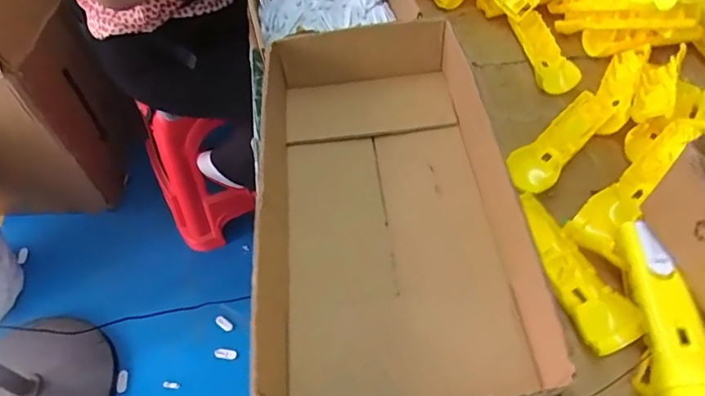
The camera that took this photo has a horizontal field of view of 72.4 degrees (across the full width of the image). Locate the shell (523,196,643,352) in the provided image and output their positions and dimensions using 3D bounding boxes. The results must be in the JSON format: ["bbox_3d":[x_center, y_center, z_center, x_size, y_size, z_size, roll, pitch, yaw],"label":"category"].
[{"bbox_3d":[0.193,0.063,0.442,0.046,0.024,0.158,-17,53,-11],"label":"shell"}]

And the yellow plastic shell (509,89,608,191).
[{"bbox_3d":[0.230,-0.062,0.532,0.046,0.024,0.153,37,62,27],"label":"yellow plastic shell"}]

